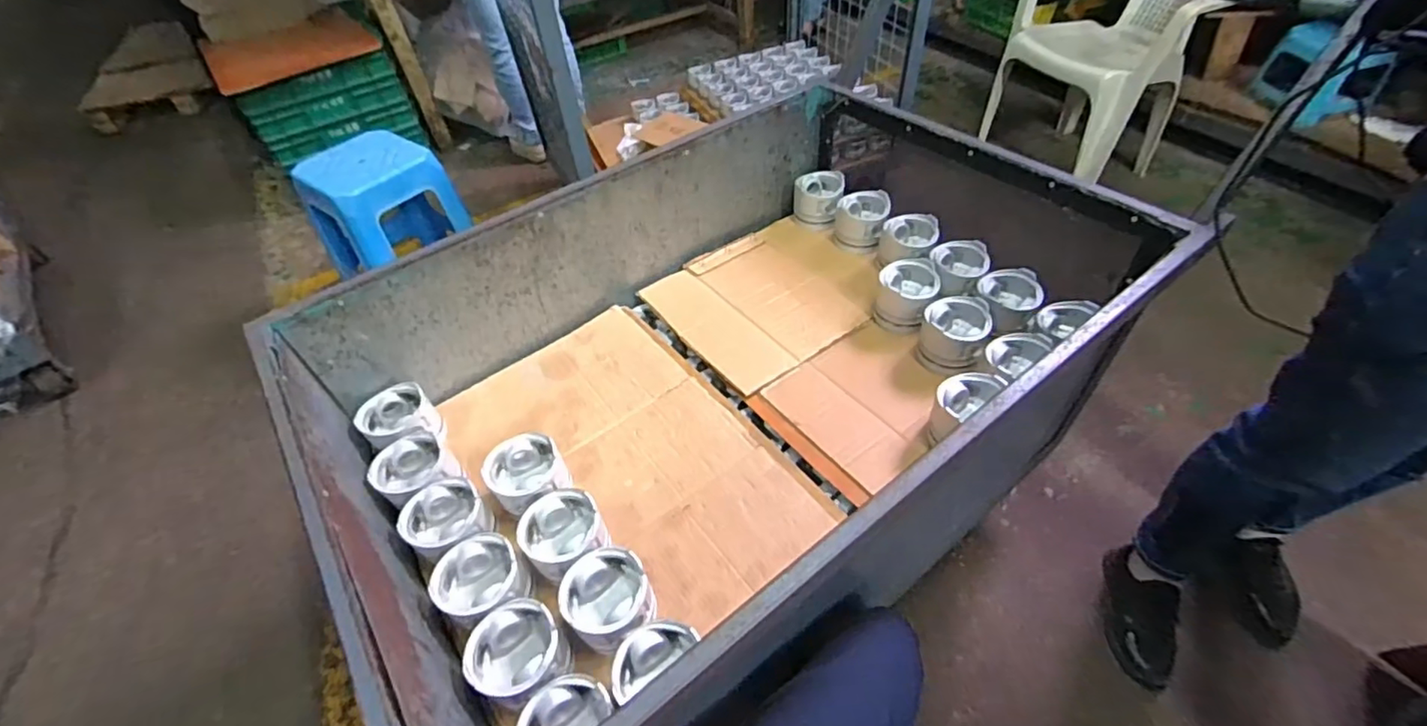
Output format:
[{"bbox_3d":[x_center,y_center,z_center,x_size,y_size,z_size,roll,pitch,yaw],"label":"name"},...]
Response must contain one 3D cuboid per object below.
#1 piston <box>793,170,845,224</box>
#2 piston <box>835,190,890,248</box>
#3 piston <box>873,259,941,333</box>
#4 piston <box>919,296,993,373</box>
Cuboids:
[{"bbox_3d":[0.230,-0.357,1.321,0.106,0.083,0.110,8,50,13],"label":"piston"},{"bbox_3d":[0.308,-0.293,1.251,0.107,0.088,0.112,7,50,11],"label":"piston"},{"bbox_3d":[0.348,-0.120,1.085,0.104,0.079,0.123,14,52,17],"label":"piston"},{"bbox_3d":[0.405,-0.049,1.011,0.105,0.080,0.109,18,53,20],"label":"piston"}]

